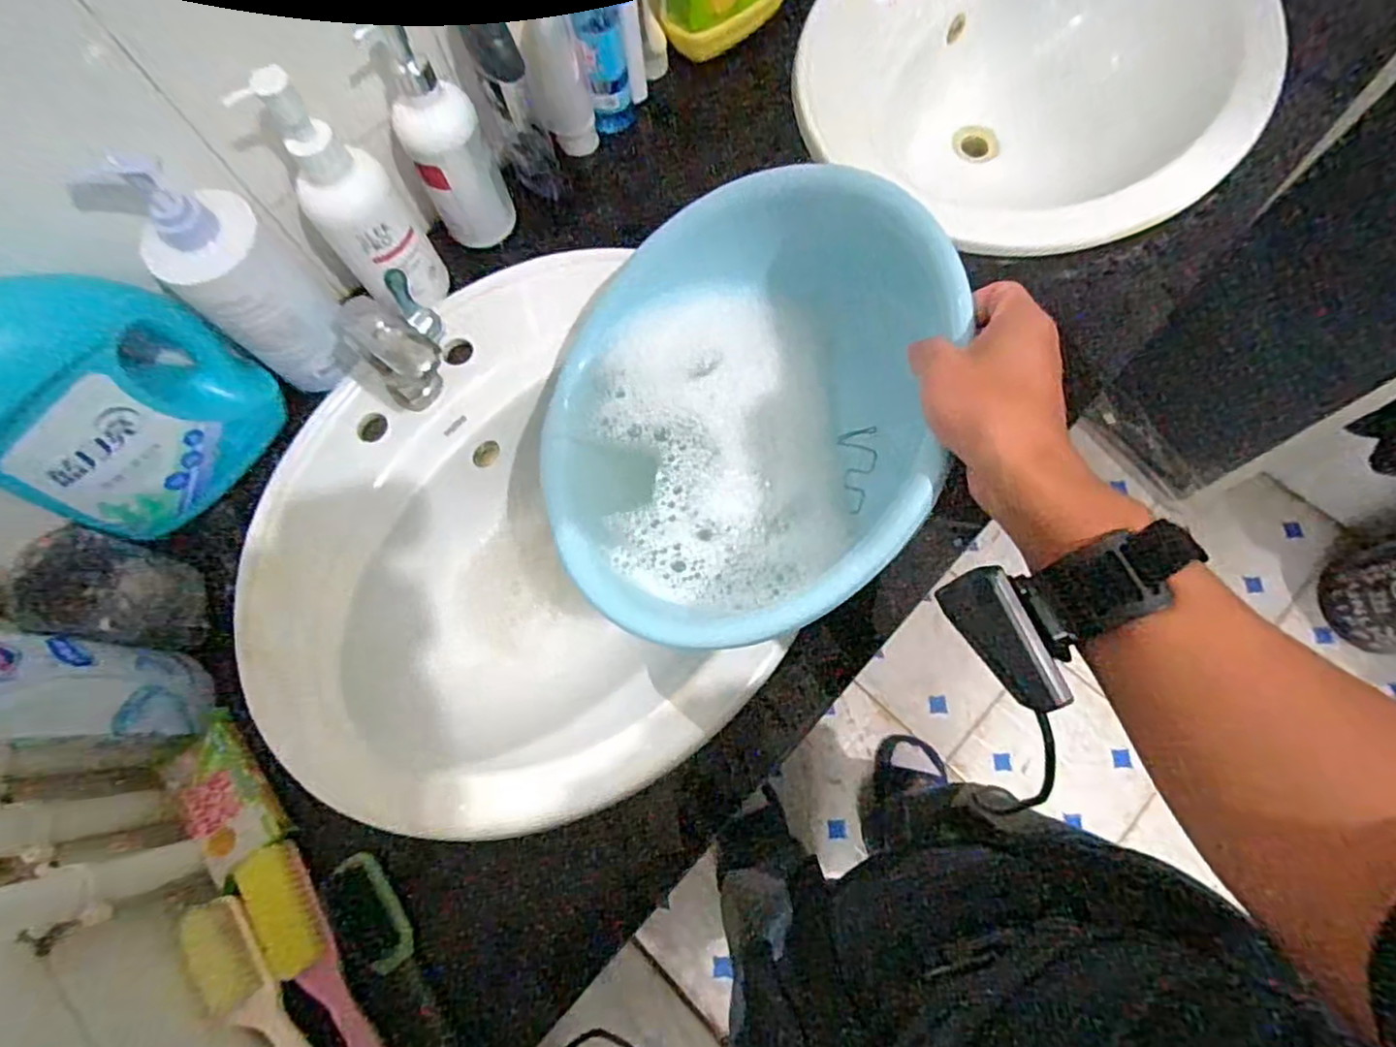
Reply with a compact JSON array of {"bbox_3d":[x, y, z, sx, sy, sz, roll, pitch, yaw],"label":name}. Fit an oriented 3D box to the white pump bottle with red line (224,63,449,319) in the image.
[{"bbox_3d":[-0.270,-0.249,0.530,0.072,0.201,0.057,-28,74,-6],"label":"white pump bottle with red line"}]

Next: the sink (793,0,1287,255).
[{"bbox_3d":[0.375,-0.483,0.777,0.494,0.208,0.424,14,74,6],"label":"sink"}]

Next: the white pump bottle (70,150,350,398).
[{"bbox_3d":[-0.348,-0.187,0.520,0.080,0.192,0.082,41,79,13],"label":"white pump bottle"}]

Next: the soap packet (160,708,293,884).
[{"bbox_3d":[-0.353,0.199,0.496,0.056,0.011,0.108,-31,75,-25],"label":"soap packet"}]

